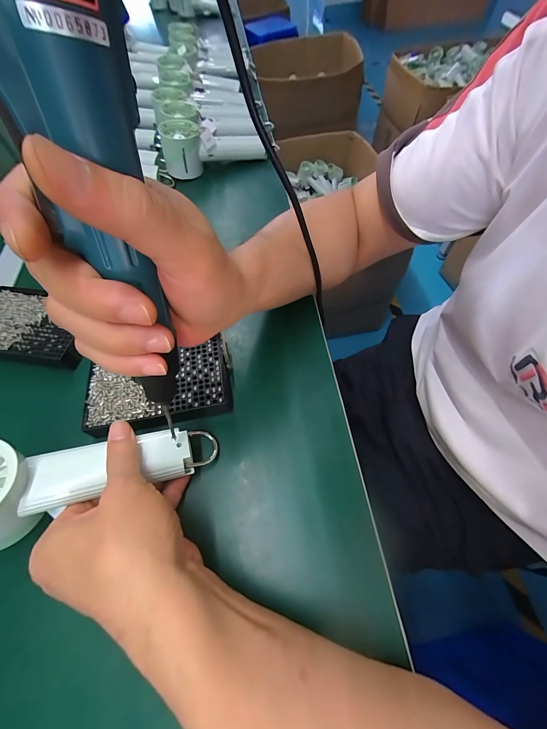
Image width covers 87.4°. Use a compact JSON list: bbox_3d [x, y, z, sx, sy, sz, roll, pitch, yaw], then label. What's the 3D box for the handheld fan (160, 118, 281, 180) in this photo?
[{"bbox_3d":[-0.100,-0.369,0.479,0.170,0.061,0.063,-21,62,-8],"label":"handheld fan"}]

